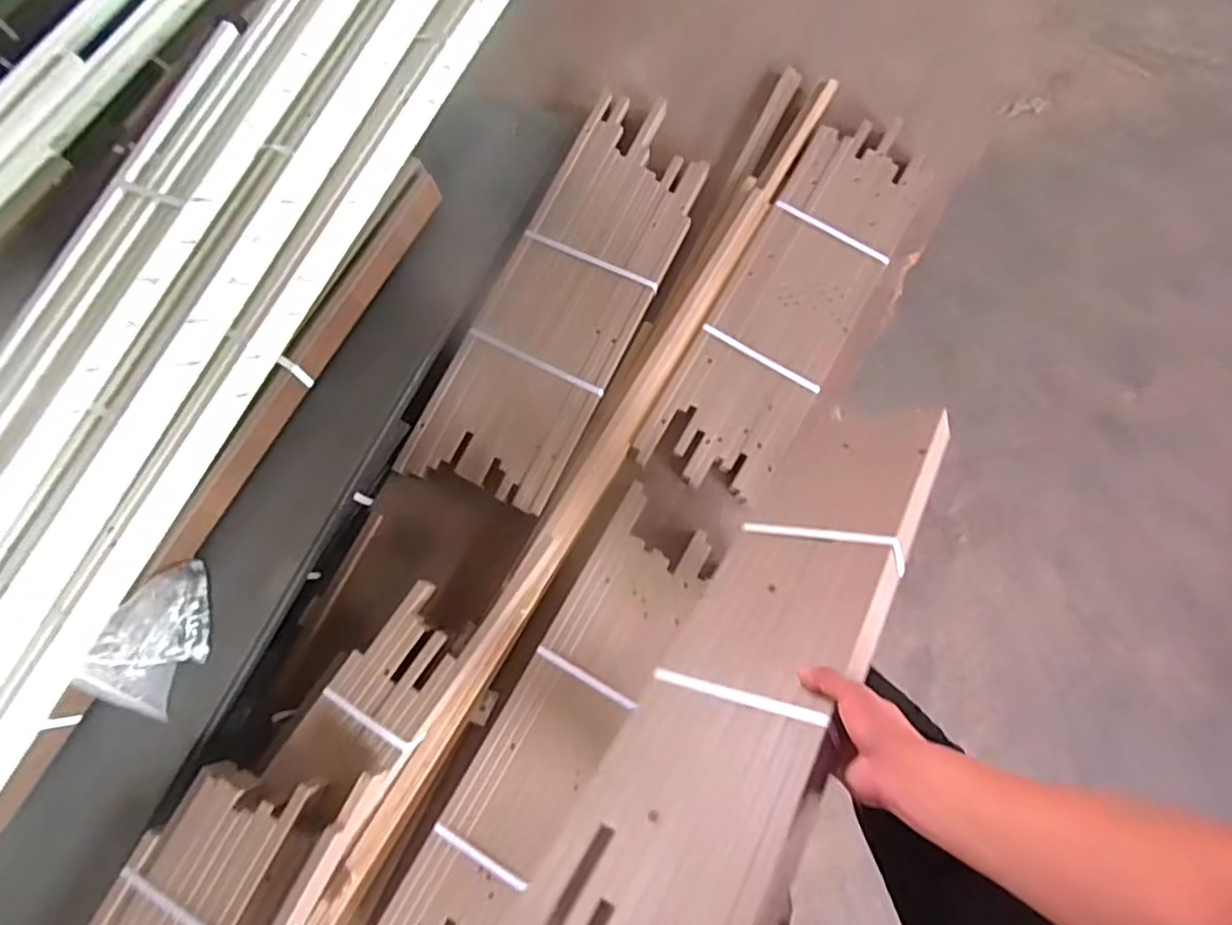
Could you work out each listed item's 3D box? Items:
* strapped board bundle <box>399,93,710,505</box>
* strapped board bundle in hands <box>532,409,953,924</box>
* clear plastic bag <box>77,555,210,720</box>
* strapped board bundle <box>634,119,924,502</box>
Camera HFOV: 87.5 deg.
[{"bbox_3d":[-0.077,-0.333,1.273,0.282,0.057,0.894,25,80,6],"label":"strapped board bundle"},{"bbox_3d":[0.180,0.188,0.725,0.225,0.036,0.821,1,38,37],"label":"strapped board bundle in hands"},{"bbox_3d":[-0.680,0.264,0.967,0.052,0.170,0.202,5,44,42],"label":"clear plastic bag"},{"bbox_3d":[0.363,-0.323,1.286,0.262,0.060,0.834,30,80,6],"label":"strapped board bundle"}]

